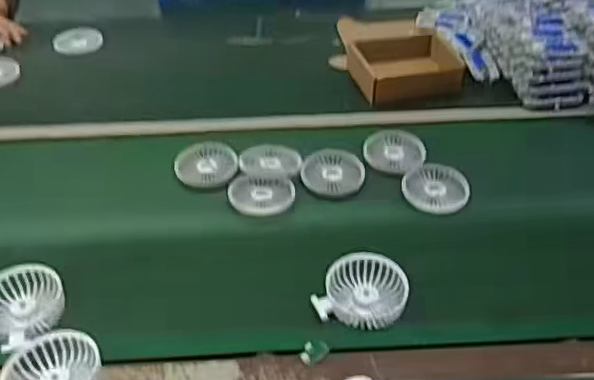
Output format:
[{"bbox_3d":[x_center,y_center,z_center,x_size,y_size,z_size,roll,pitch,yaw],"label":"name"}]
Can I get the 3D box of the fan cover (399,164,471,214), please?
[{"bbox_3d":[0.192,-0.004,0.829,0.089,0.034,0.090,15,40,18],"label":"fan cover"}]

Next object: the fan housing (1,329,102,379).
[{"bbox_3d":[-0.244,0.179,0.588,0.096,0.025,0.089,5,40,-4],"label":"fan housing"}]

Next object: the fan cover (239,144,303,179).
[{"bbox_3d":[-0.038,-0.043,0.875,0.088,0.011,0.088,9,40,1],"label":"fan cover"}]

